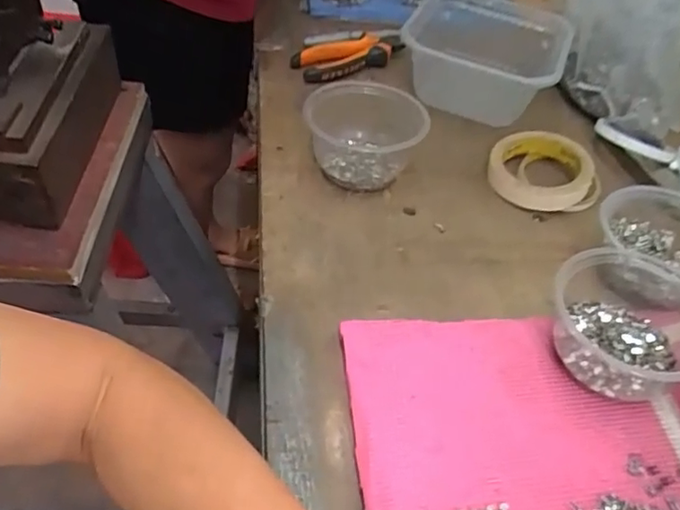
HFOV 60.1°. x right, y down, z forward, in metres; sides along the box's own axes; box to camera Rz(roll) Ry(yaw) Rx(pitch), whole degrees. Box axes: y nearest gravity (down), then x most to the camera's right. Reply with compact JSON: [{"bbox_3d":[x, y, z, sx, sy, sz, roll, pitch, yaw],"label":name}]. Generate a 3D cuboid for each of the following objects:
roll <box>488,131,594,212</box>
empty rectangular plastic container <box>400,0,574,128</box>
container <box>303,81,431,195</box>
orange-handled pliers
[{"bbox_3d":[0.203,-0.087,0.595,0.098,0.033,0.098,3,48,-3],"label":"roll"},{"bbox_3d":[0.163,-0.224,0.670,0.169,0.077,0.185,12,48,6],"label":"empty rectangular plastic container"},{"bbox_3d":[0.022,-0.118,0.575,0.111,0.070,0.111,3,48,-3],"label":"container"},{"bbox_3d":[0.011,-0.244,0.713,0.139,0.025,0.068,-29,56,-27],"label":"orange-handled pliers"}]

